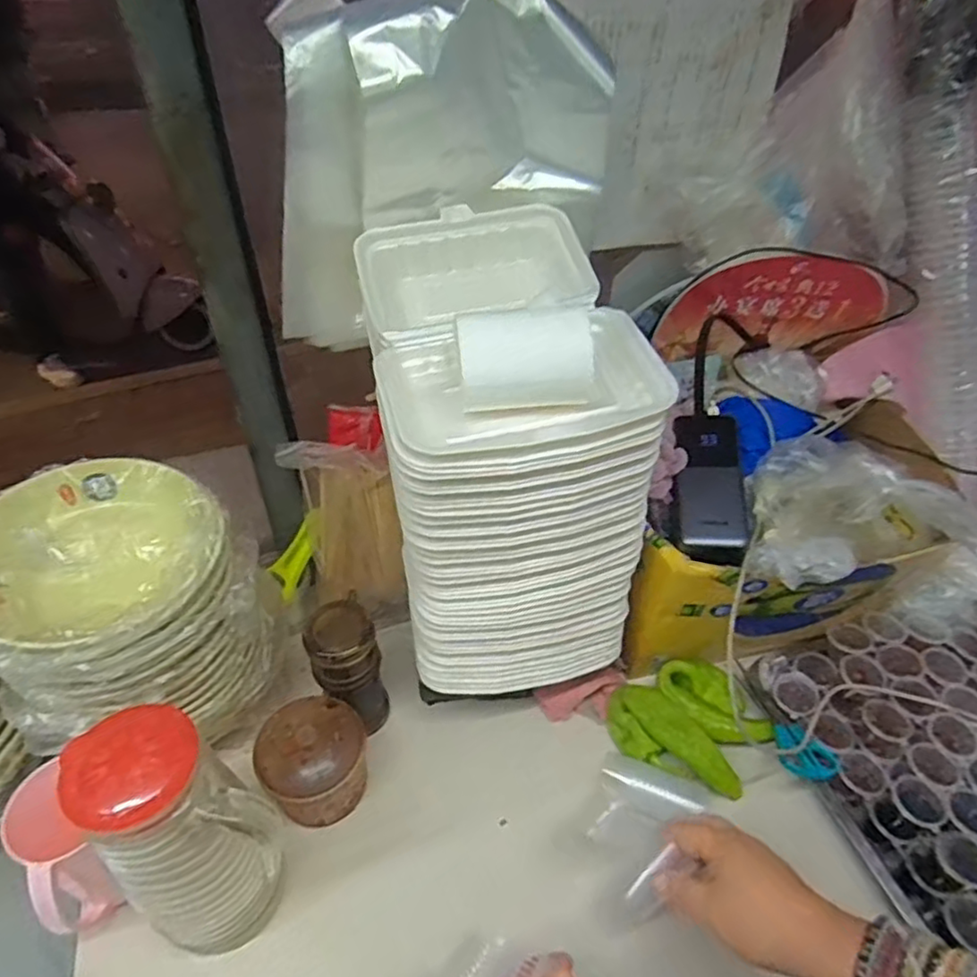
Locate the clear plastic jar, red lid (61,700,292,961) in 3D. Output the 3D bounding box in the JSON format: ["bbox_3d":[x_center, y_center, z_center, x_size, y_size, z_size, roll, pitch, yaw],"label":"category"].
[{"bbox_3d":[-0.198,0.244,0.446,0.102,0.213,0.088,29,49,26],"label":"clear plastic jar, red lid"}]

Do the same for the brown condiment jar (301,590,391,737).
[{"bbox_3d":[-0.124,0.170,0.595,0.059,0.152,0.060,1,43,-1],"label":"brown condiment jar"}]

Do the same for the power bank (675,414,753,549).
[{"bbox_3d":[0.188,-0.013,0.561,0.053,0.026,0.138,5,56,3],"label":"power bank"}]

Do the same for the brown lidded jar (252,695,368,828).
[{"bbox_3d":[-0.150,0.230,0.568,0.084,0.104,0.090,1,43,-1],"label":"brown lidded jar"}]

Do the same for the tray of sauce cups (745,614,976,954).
[{"bbox_3d":[0.436,0.256,0.559,0.271,0.055,0.339,-9,44,-12],"label":"tray of sauce cups"}]

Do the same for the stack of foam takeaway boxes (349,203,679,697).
[{"bbox_3d":[0.010,-0.026,0.561,0.192,0.311,0.229,-7,43,-10],"label":"stack of foam takeaway boxes"}]

